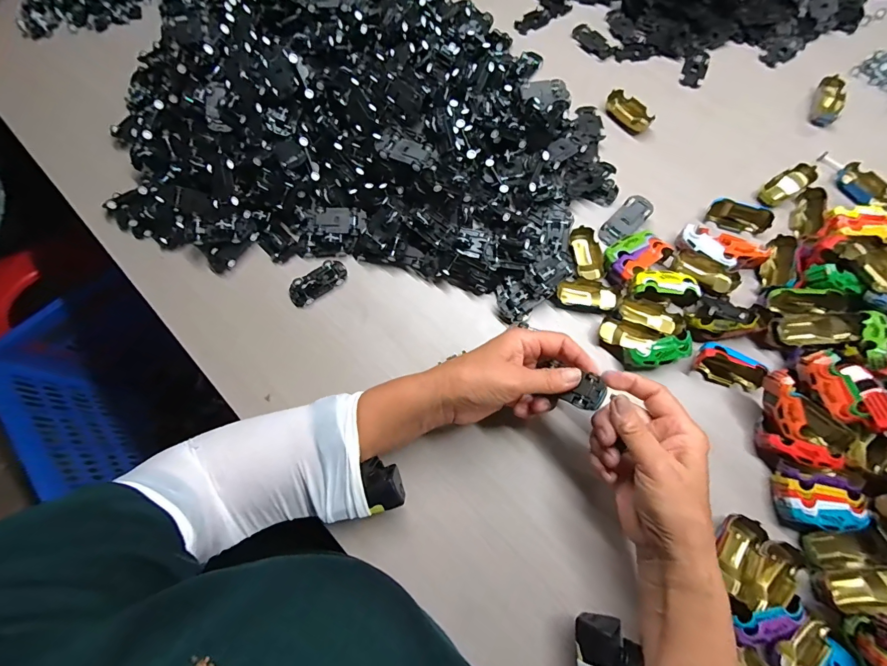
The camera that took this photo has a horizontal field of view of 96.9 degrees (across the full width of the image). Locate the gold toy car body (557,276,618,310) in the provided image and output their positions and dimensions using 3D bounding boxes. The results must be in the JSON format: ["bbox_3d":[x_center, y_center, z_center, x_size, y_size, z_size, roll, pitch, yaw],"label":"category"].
[{"bbox_3d":[0.153,-0.042,0.421,0.060,0.015,0.029,10,72,5],"label":"gold toy car body"}]

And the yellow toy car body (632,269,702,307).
[{"bbox_3d":[0.231,-0.048,0.411,0.063,0.020,0.030,7,72,4],"label":"yellow toy car body"}]

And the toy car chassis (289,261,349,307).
[{"bbox_3d":[-0.142,-0.057,0.444,0.068,0.011,0.032,-35,74,-10],"label":"toy car chassis"}]

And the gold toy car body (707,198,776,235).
[{"bbox_3d":[0.335,-0.135,0.447,0.064,0.017,0.030,14,72,6],"label":"gold toy car body"}]

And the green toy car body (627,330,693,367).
[{"bbox_3d":[0.215,0.020,0.390,0.063,0.025,0.022,-14,72,-3],"label":"green toy car body"}]

